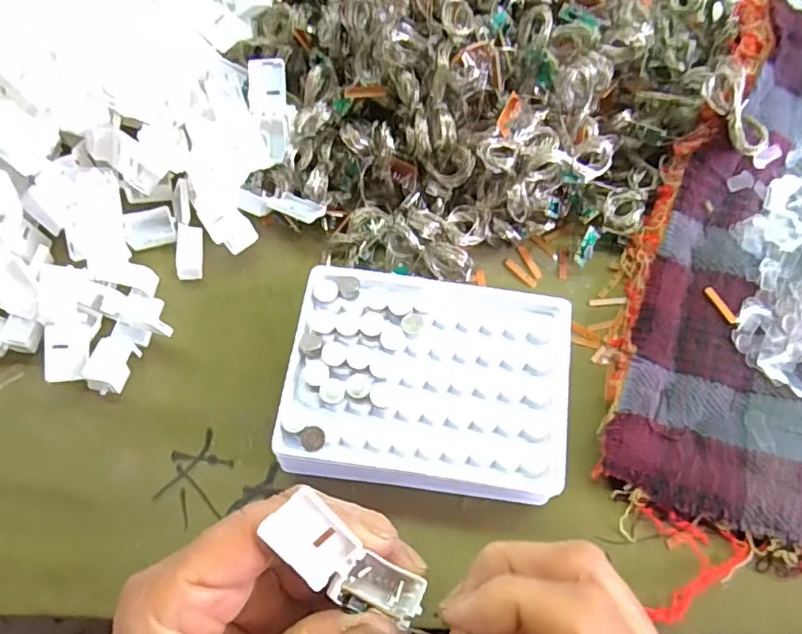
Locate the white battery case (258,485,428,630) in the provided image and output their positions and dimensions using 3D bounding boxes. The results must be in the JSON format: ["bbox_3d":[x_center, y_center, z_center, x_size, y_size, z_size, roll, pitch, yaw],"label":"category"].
[{"bbox_3d":[-0.017,0.076,0.183,0.054,0.013,0.019,42,73,-18],"label":"white battery case"}]

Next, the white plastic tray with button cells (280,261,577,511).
[{"bbox_3d":[0.014,0.032,0.289,0.128,0.034,0.100,7,70,3],"label":"white plastic tray with button cells"}]

